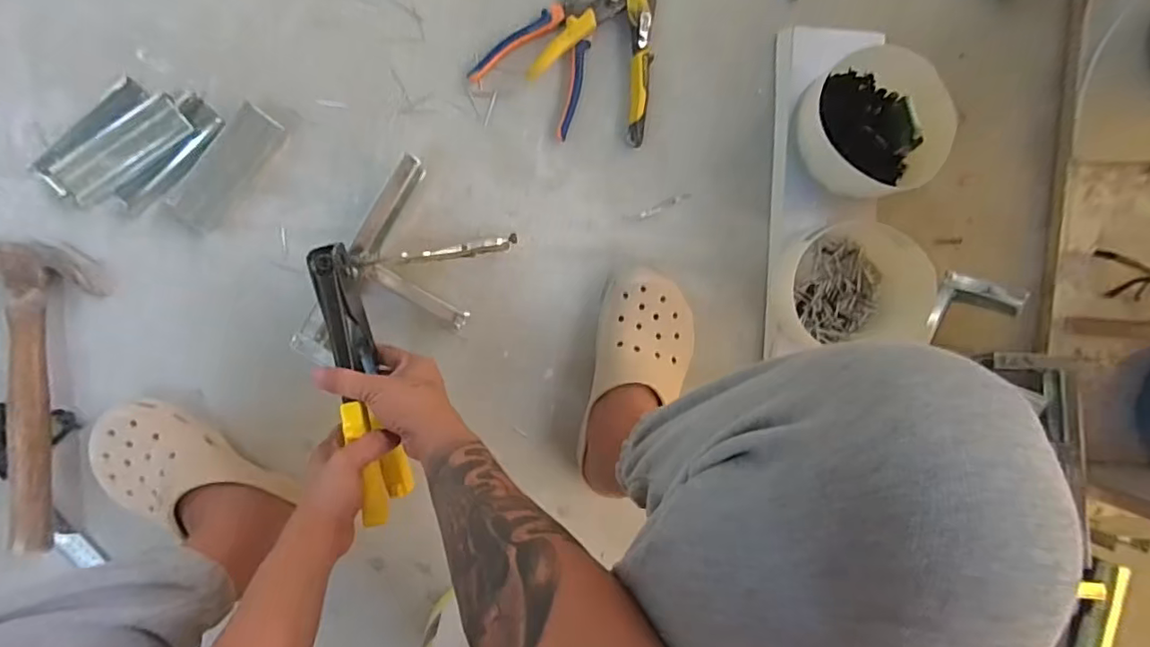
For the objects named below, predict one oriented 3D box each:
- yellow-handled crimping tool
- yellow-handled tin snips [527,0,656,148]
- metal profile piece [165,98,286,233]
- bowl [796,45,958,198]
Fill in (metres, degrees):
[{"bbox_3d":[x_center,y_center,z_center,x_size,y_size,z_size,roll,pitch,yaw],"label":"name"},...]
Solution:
[{"bbox_3d":[-0.198,0.050,0.515,0.030,0.078,0.246,-14,89,-4],"label":"yellow-handled crimping tool"},{"bbox_3d":[0.027,-0.331,0.626,0.133,0.025,0.232,7,94,-6],"label":"yellow-handled tin snips"},{"bbox_3d":[-0.374,-0.167,0.605,0.050,0.015,0.140,40,90,-7],"label":"metal profile piece"},{"bbox_3d":[0.325,-0.220,0.634,0.138,0.098,0.159,-12,95,-4],"label":"bowl"}]

